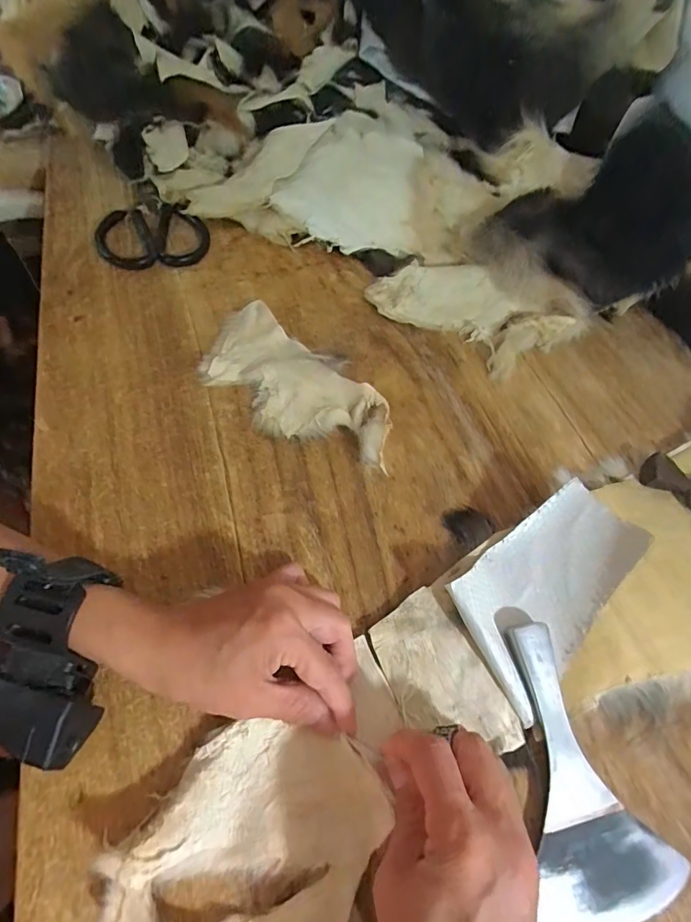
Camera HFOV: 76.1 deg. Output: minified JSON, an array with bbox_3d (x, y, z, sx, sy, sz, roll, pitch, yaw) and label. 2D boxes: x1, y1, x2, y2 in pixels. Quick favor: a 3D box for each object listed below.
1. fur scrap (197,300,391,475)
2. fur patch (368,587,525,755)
[{"bbox_3d":[-0.045,-0.062,0.370,0.193,0.017,0.087,39,64,20],"label":"fur scrap"},{"bbox_3d":[0.056,0.130,0.261,0.054,0.005,0.093,-26,65,-18],"label":"fur patch"}]

